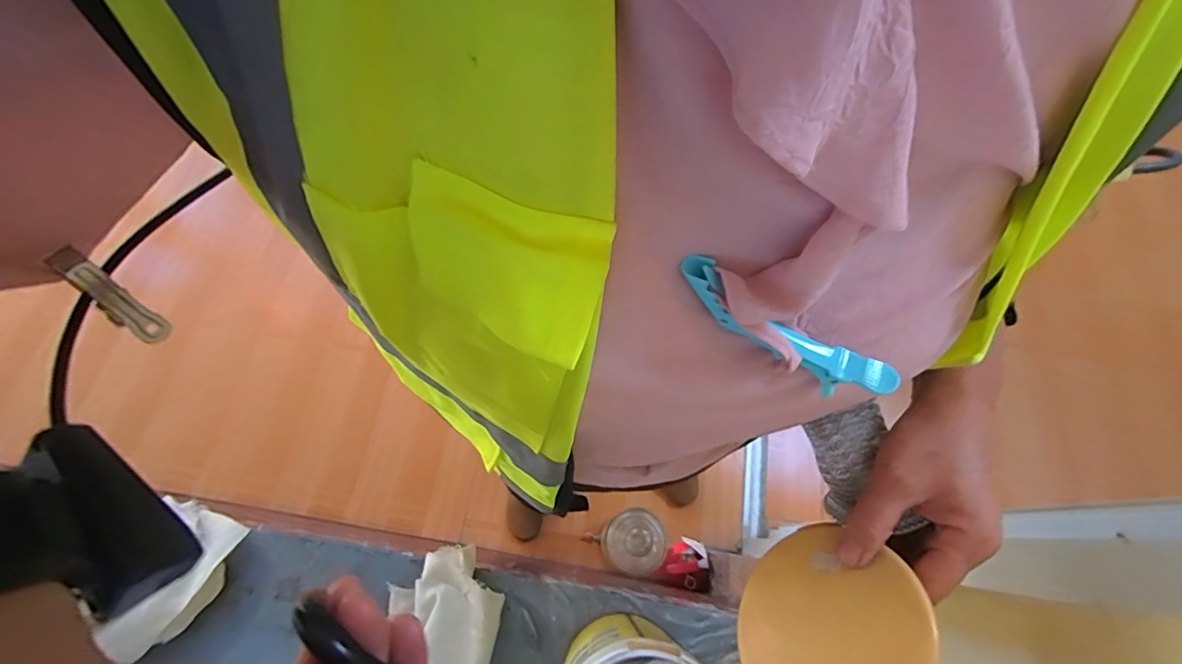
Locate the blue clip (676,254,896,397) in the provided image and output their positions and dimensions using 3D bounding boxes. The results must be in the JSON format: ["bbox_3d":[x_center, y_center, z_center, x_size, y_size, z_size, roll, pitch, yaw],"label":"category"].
[{"bbox_3d":[0.082,0.000,0.221,0.107,0.027,0.017,28,68,-14],"label":"blue clip"}]

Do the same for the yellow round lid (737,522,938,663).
[{"bbox_3d":[0.140,0.180,0.306,0.005,0.113,0.114,39,79,-24],"label":"yellow round lid"}]

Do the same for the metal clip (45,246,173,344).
[{"bbox_3d":[-0.213,-0.014,0.227,0.012,0.049,0.009,-35,43,-14],"label":"metal clip"}]

